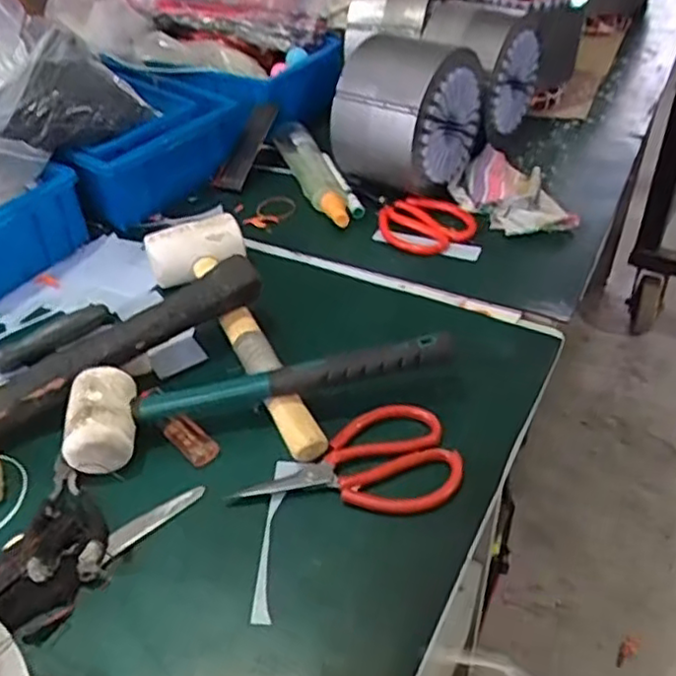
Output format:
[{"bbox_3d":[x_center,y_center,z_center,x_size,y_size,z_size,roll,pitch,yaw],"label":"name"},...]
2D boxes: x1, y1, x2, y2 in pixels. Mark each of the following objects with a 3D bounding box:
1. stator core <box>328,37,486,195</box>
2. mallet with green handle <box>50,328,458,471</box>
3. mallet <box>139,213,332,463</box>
[{"bbox_3d":[0.076,-0.239,0.743,0.116,0.158,0.161,24,47,28],"label":"stator core"},{"bbox_3d":[-0.057,0.035,0.510,0.284,0.047,0.076,-10,41,-9],"label":"mallet with green handle"},{"bbox_3d":[-0.083,-0.014,0.567,0.087,0.055,0.283,-20,43,-19],"label":"mallet"}]

